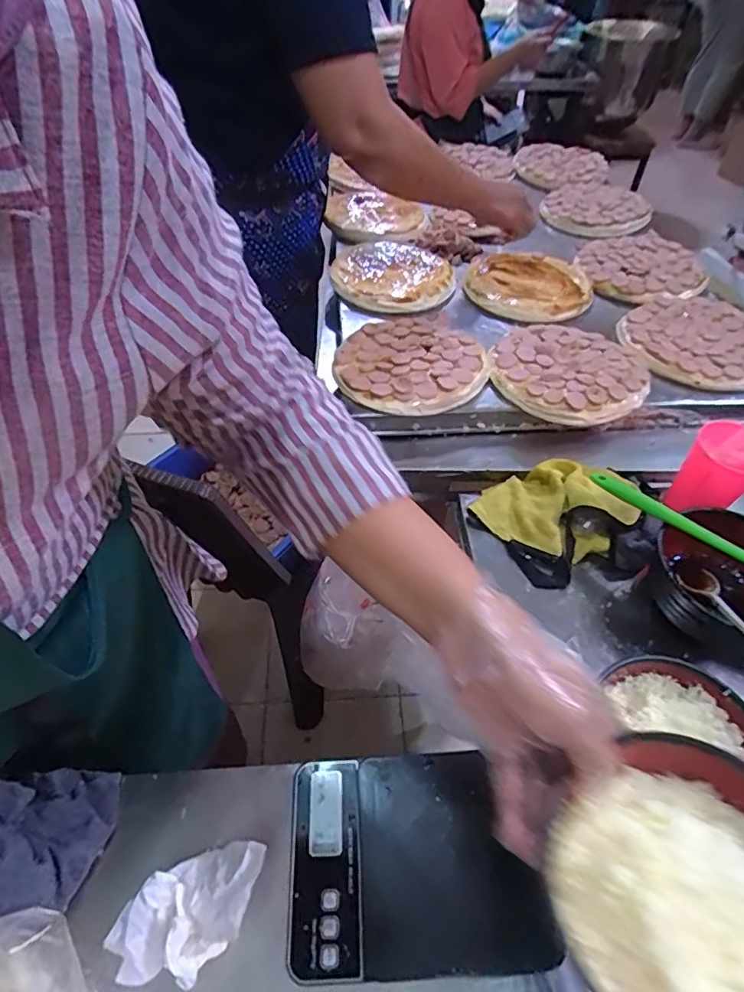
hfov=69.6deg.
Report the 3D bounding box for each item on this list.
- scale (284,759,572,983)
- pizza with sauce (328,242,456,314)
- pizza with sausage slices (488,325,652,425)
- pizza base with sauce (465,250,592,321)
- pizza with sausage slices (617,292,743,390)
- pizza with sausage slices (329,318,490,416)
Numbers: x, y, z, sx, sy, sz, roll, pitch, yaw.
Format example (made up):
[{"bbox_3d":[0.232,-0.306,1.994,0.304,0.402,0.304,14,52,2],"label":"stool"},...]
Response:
[{"bbox_3d":[0.026,0.254,0.379,0.167,0.018,0.126,-2,49,-1],"label":"scale"},{"bbox_3d":[0.031,-0.349,0.846,0.184,0.028,0.183,0,49,0],"label":"pizza with sauce"},{"bbox_3d":[0.251,-0.164,0.688,0.188,0.026,0.177,16,51,14],"label":"pizza with sausage slices"},{"bbox_3d":[0.241,-0.329,0.836,0.188,0.020,0.179,13,51,11],"label":"pizza base with sauce"},{"bbox_3d":[0.451,-0.219,0.736,0.200,0.022,0.191,19,52,16],"label":"pizza with sausage slices"},{"bbox_3d":[0.043,-0.169,0.689,0.182,0.020,0.176,0,49,0],"label":"pizza with sausage slices"}]

